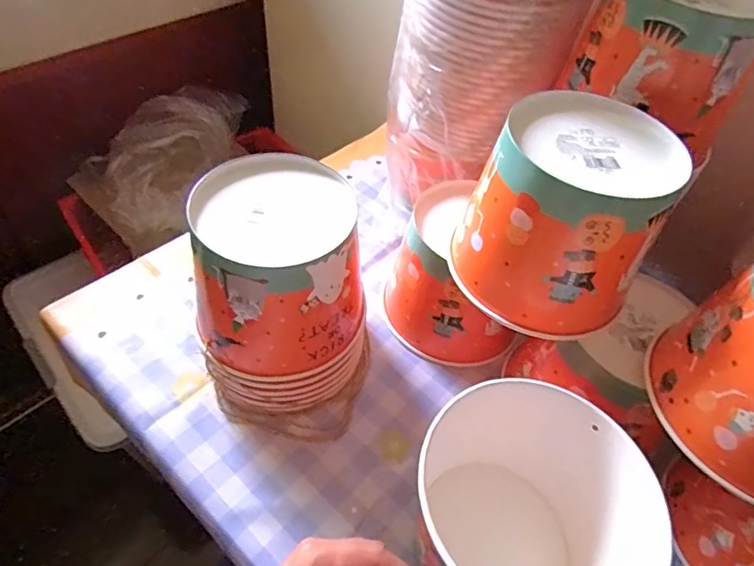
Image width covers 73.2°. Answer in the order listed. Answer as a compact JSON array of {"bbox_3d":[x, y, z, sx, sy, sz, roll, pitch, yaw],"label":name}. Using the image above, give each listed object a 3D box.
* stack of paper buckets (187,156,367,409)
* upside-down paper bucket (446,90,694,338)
[{"bbox_3d":[-0.086,0.008,0.463,0.142,0.186,0.150,-6,51,-11],"label":"stack of paper buckets"},{"bbox_3d":[0.149,-0.054,0.408,0.134,0.129,0.140,3,50,-4],"label":"upside-down paper bucket"}]

